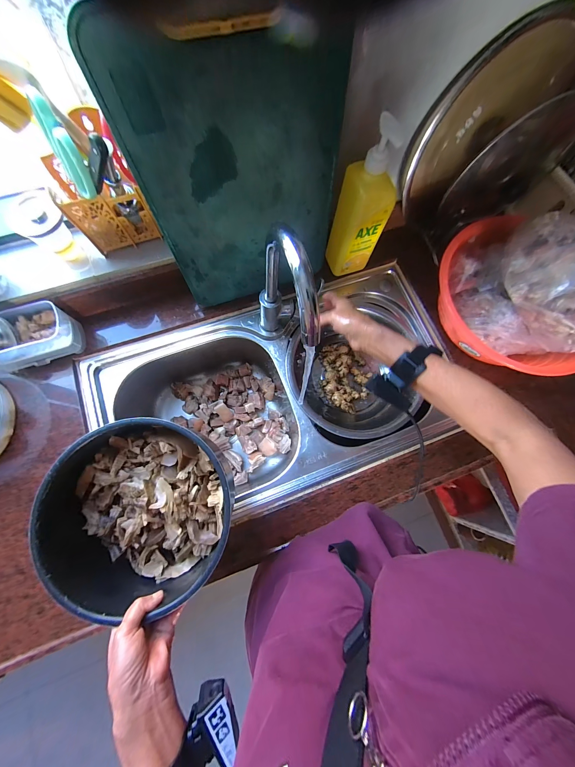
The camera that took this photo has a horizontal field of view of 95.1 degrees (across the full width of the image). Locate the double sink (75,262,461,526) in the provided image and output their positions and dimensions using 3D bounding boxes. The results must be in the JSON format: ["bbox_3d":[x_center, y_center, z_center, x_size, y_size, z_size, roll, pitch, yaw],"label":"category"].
[{"bbox_3d":[-0.016,0.042,0.647,0.744,0.215,0.420,-20,73,-7],"label":"double sink"}]

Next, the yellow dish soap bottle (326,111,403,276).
[{"bbox_3d":[0.137,-0.321,0.495,0.083,0.256,0.071,-22,73,-8],"label":"yellow dish soap bottle"}]

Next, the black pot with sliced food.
[{"bbox_3d":[-0.193,0.173,0.361,0.229,0.109,0.216,0,72,-1],"label":"black pot with sliced food"}]

